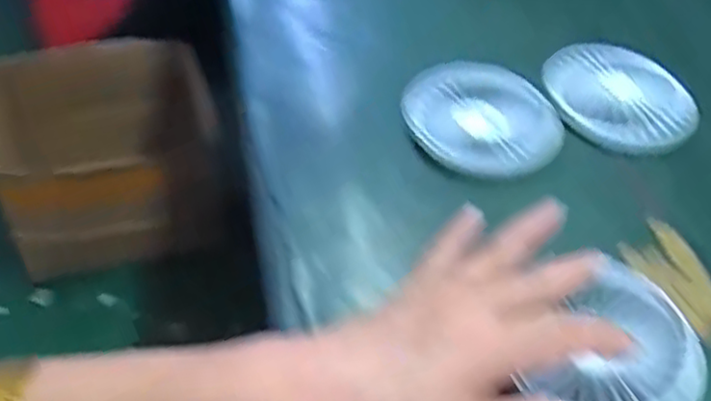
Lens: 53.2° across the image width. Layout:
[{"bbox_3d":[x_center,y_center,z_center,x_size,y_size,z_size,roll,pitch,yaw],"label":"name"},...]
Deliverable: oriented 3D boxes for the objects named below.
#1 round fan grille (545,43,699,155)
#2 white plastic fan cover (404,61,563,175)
[{"bbox_3d":[0.170,-0.070,0.465,0.087,0.012,0.100,-2,47,-3],"label":"round fan grille"},{"bbox_3d":[0.076,-0.054,0.443,0.085,0.015,0.098,-14,49,-14],"label":"white plastic fan cover"}]

